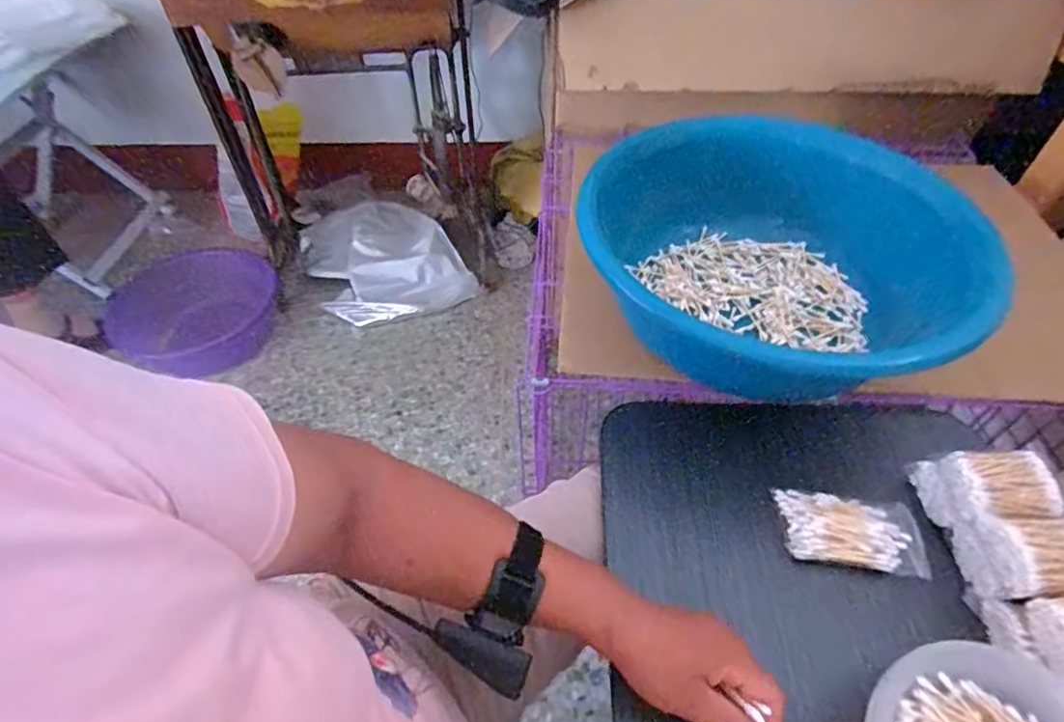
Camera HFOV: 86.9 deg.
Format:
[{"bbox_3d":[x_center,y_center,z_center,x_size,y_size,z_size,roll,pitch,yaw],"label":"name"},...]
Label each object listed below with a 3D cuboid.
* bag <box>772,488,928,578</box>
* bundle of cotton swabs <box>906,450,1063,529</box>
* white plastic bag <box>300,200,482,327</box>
[{"bbox_3d":[0.283,0.152,0.502,0.114,0.018,0.065,8,49,8],"label":"bag"},{"bbox_3d":[0.402,0.117,0.501,0.080,0.063,0.071,3,49,4],"label":"bundle of cotton swabs"},{"bbox_3d":[-0.395,-0.271,1.509,0.379,0.138,0.395,-24,52,-19],"label":"white plastic bag"}]

